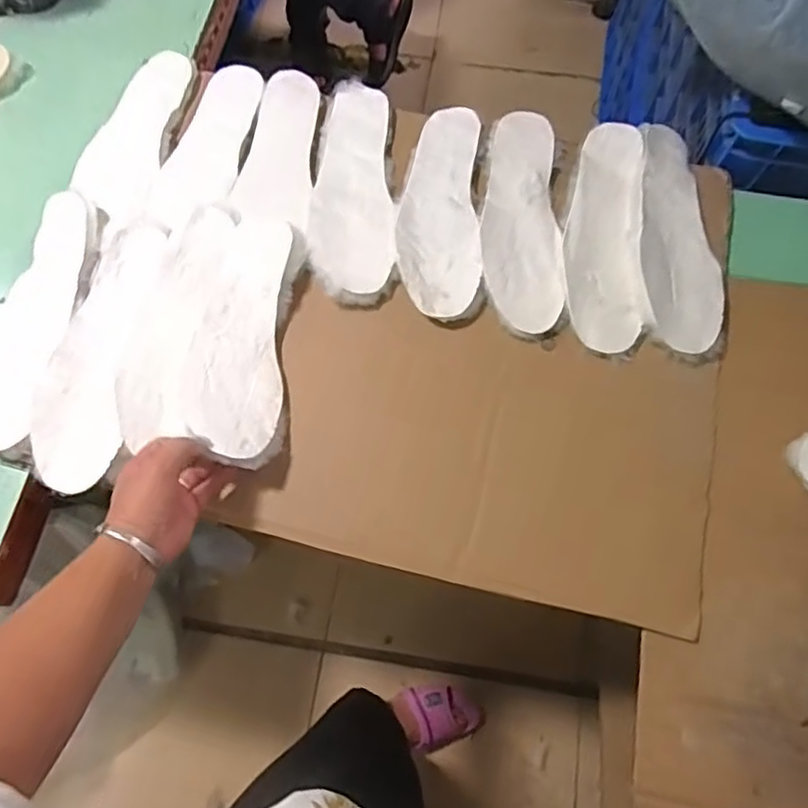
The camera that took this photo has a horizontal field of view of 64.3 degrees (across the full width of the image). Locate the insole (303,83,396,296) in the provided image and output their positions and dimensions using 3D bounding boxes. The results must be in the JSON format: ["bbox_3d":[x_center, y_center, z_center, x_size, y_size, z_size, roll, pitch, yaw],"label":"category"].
[{"bbox_3d":[-0.054,-0.238,0.693,0.087,0.007,0.265,1,69,0],"label":"insole"}]

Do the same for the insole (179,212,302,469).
[{"bbox_3d":[-0.159,-0.073,0.618,0.095,0.038,0.269,4,70,-7],"label":"insole"}]

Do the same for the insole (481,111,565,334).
[{"bbox_3d":[0.123,-0.200,0.678,0.080,0.014,0.255,2,69,0],"label":"insole"}]

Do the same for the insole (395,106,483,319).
[{"bbox_3d":[0.038,-0.213,0.685,0.084,0.005,0.259,2,69,0],"label":"insole"}]

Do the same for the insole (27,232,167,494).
[{"bbox_3d":[-0.295,-0.053,0.621,0.084,0.018,0.265,7,69,2],"label":"insole"}]

